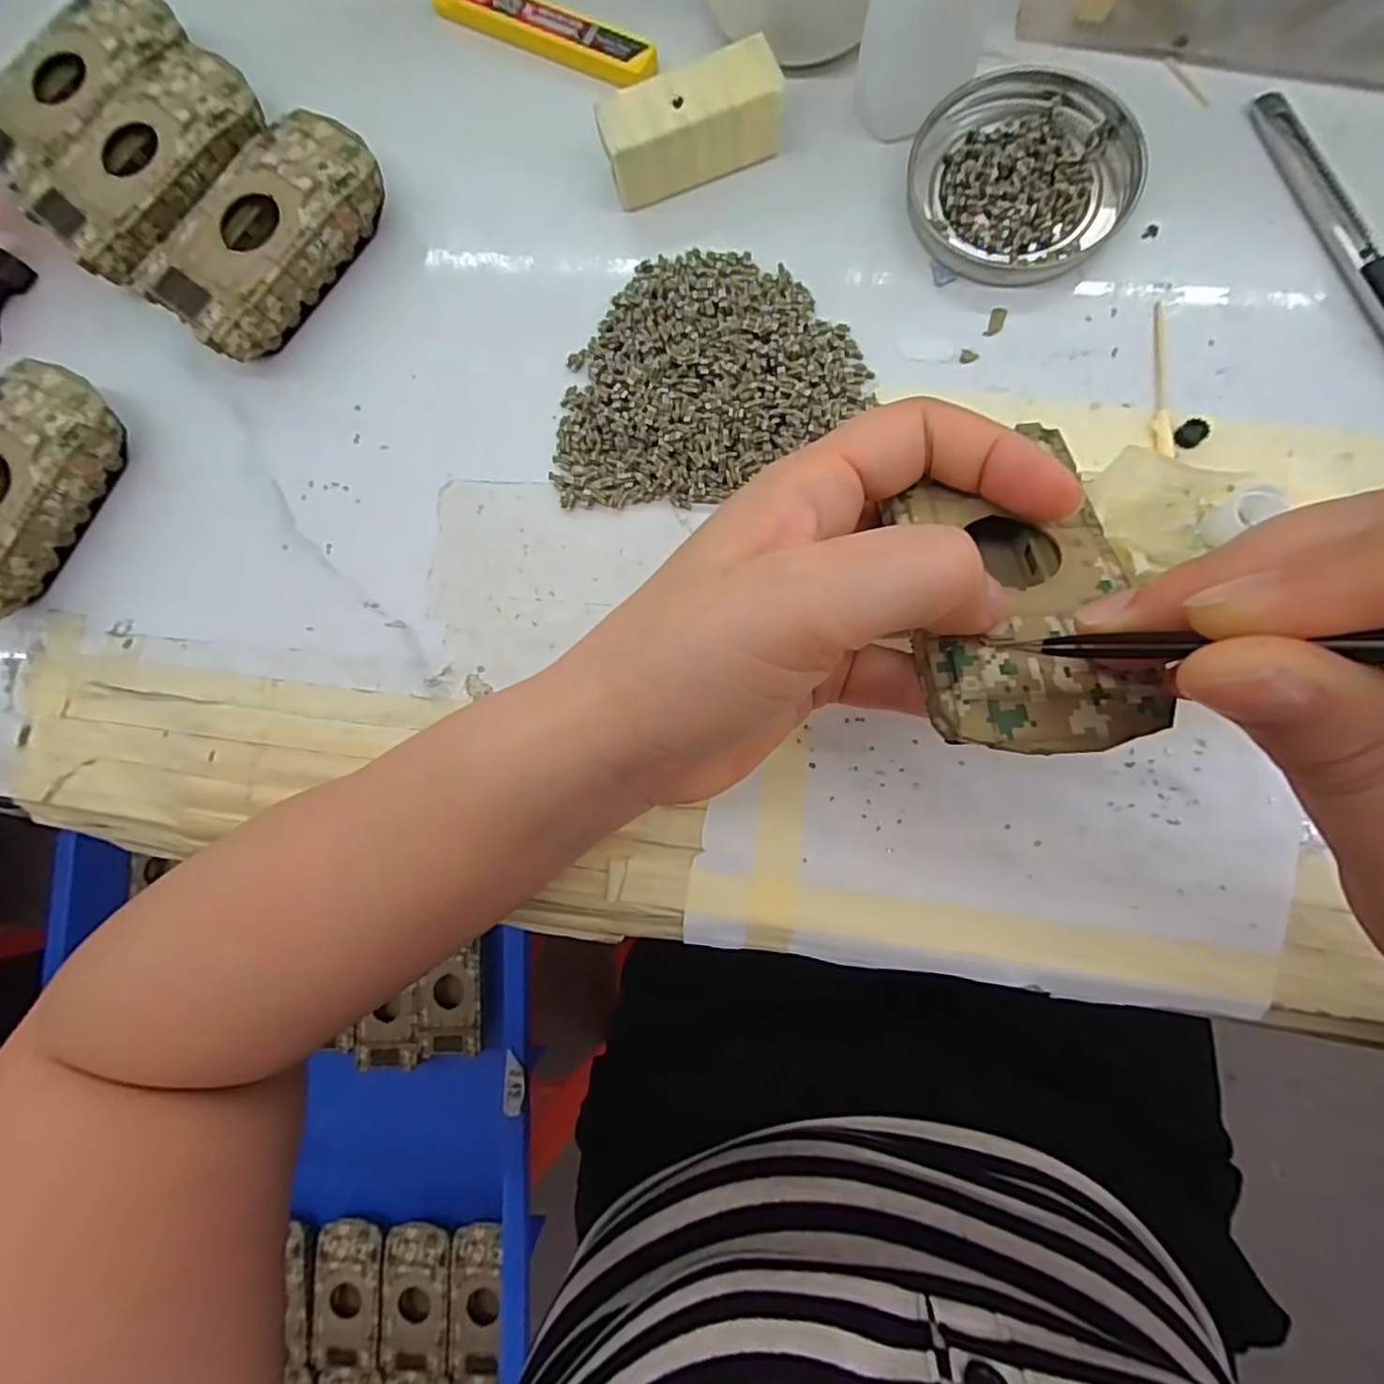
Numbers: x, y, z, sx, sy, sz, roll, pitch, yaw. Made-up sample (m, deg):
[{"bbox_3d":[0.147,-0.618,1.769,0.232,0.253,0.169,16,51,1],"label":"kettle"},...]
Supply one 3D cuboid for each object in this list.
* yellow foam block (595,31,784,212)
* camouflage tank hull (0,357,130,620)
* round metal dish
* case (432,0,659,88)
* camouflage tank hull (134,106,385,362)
[{"bbox_3d":[-0.001,-0.210,0.242,0.064,0.025,0.031,-19,82,4],"label":"yellow foam block"},{"bbox_3d":[-0.263,-0.080,0.253,0.049,0.027,0.094,30,88,9],"label":"camouflage tank hull"},{"bbox_3d":[0.121,-0.189,0.235,0.076,0.010,0.080,-1,84,6],"label":"round metal dish"},{"bbox_3d":[-0.061,-0.269,0.261,0.103,0.004,0.020,28,88,9],"label":"case"},{"bbox_3d":[-0.164,-0.179,0.256,0.049,0.029,0.095,37,89,9],"label":"camouflage tank hull"}]

